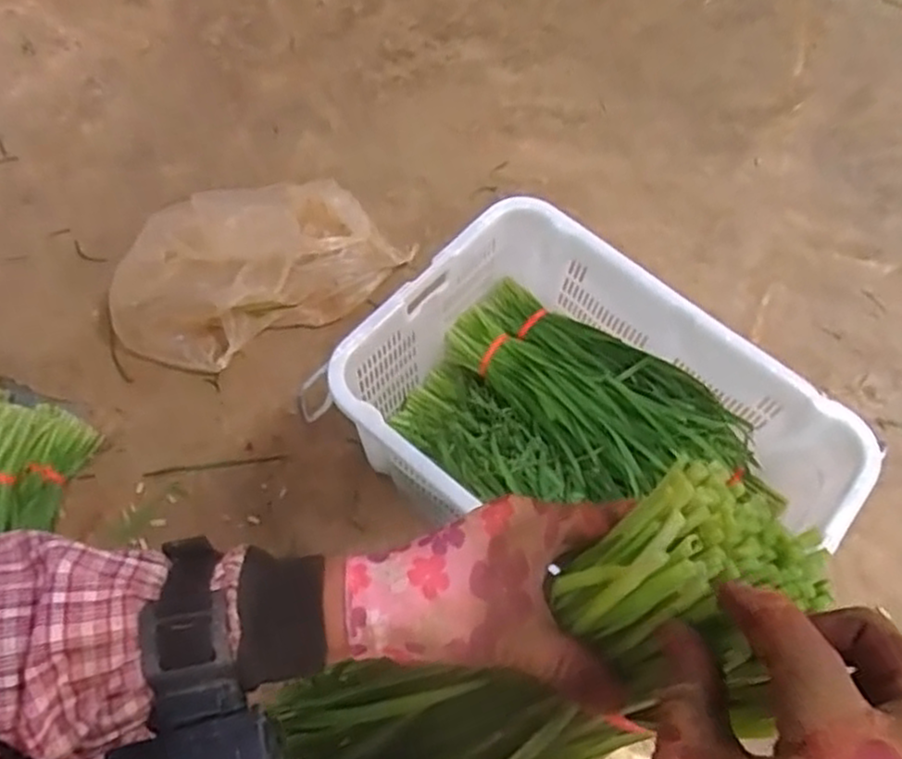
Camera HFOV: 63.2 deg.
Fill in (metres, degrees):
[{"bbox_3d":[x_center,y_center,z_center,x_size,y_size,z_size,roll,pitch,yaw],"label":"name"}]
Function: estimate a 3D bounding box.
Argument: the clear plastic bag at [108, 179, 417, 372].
[{"bbox_3d":[-0.395,-0.222,1.431,0.518,0.129,0.304,-31,68,-17],"label":"clear plastic bag"}]

